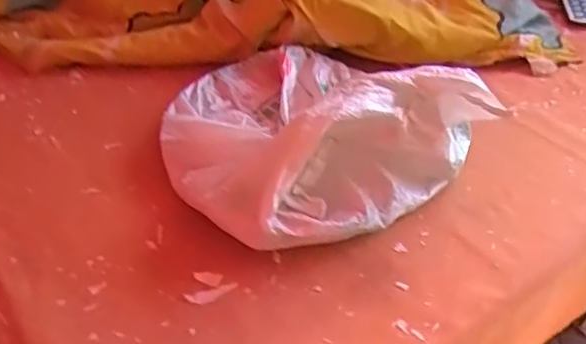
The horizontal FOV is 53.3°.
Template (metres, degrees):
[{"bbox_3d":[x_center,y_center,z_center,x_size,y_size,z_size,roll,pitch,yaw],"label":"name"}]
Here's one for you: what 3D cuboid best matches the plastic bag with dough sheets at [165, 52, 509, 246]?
[{"bbox_3d":[0.005,-0.089,0.807,0.364,0.158,0.390,-26,48,-27],"label":"plastic bag with dough sheets"}]

